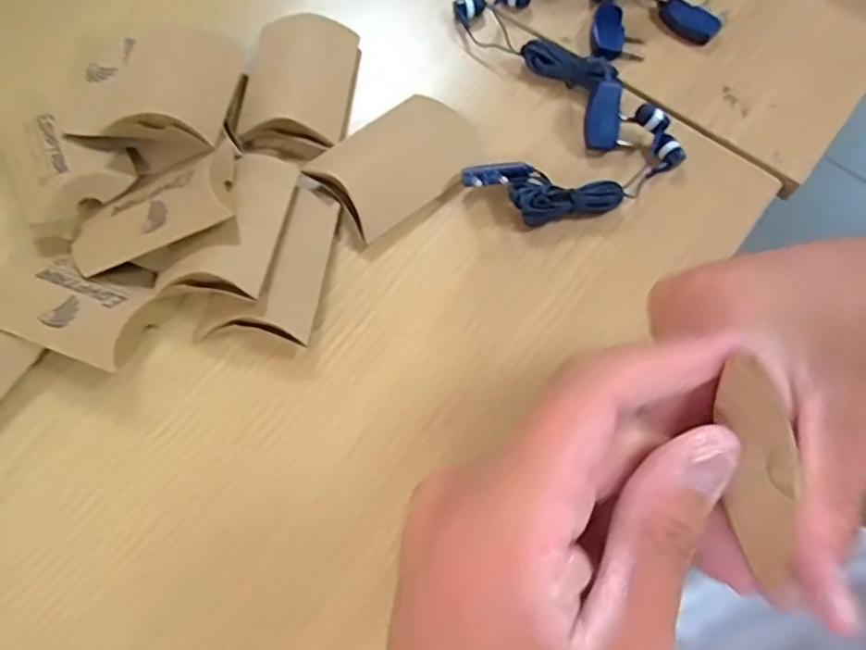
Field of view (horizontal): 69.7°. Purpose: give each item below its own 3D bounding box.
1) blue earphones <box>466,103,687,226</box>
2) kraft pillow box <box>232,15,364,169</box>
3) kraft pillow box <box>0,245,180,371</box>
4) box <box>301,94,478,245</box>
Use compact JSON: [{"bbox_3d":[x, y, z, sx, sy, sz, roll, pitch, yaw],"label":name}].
[{"bbox_3d":[0.077,-0.079,0.326,0.114,0.018,0.044,-21,71,-7],"label":"blue earphones"},{"bbox_3d":[-0.076,-0.139,0.353,0.062,0.013,0.096,5,70,2],"label":"kraft pillow box"},{"bbox_3d":[-0.176,-0.010,0.303,0.084,0.019,0.046,19,71,8],"label":"kraft pillow box"},{"bbox_3d":[-0.018,-0.090,0.332,0.085,0.016,0.057,-38,74,-12],"label":"box"}]

